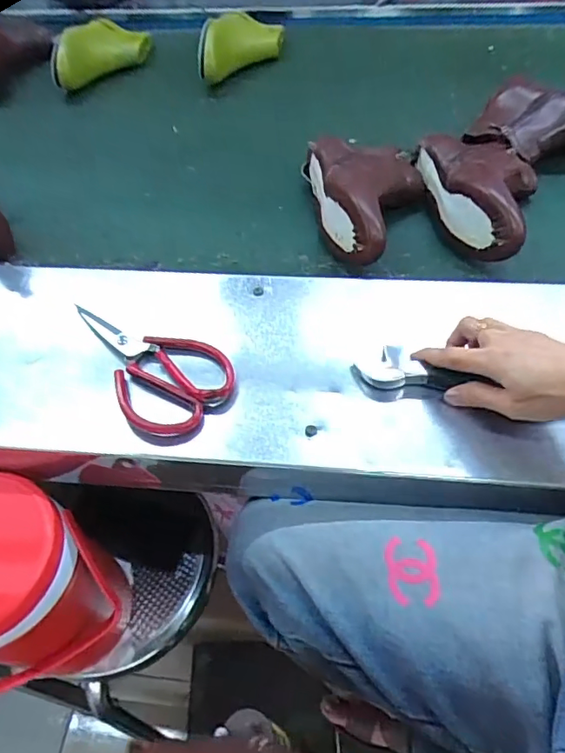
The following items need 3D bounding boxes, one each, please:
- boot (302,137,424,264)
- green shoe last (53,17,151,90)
[{"bbox_3d":[0.117,-0.217,0.659,0.138,0.077,0.218,-8,53,-5],"label":"boot"},{"bbox_3d":[-0.323,-0.579,0.956,0.077,0.084,0.198,20,54,18],"label":"green shoe last"}]

